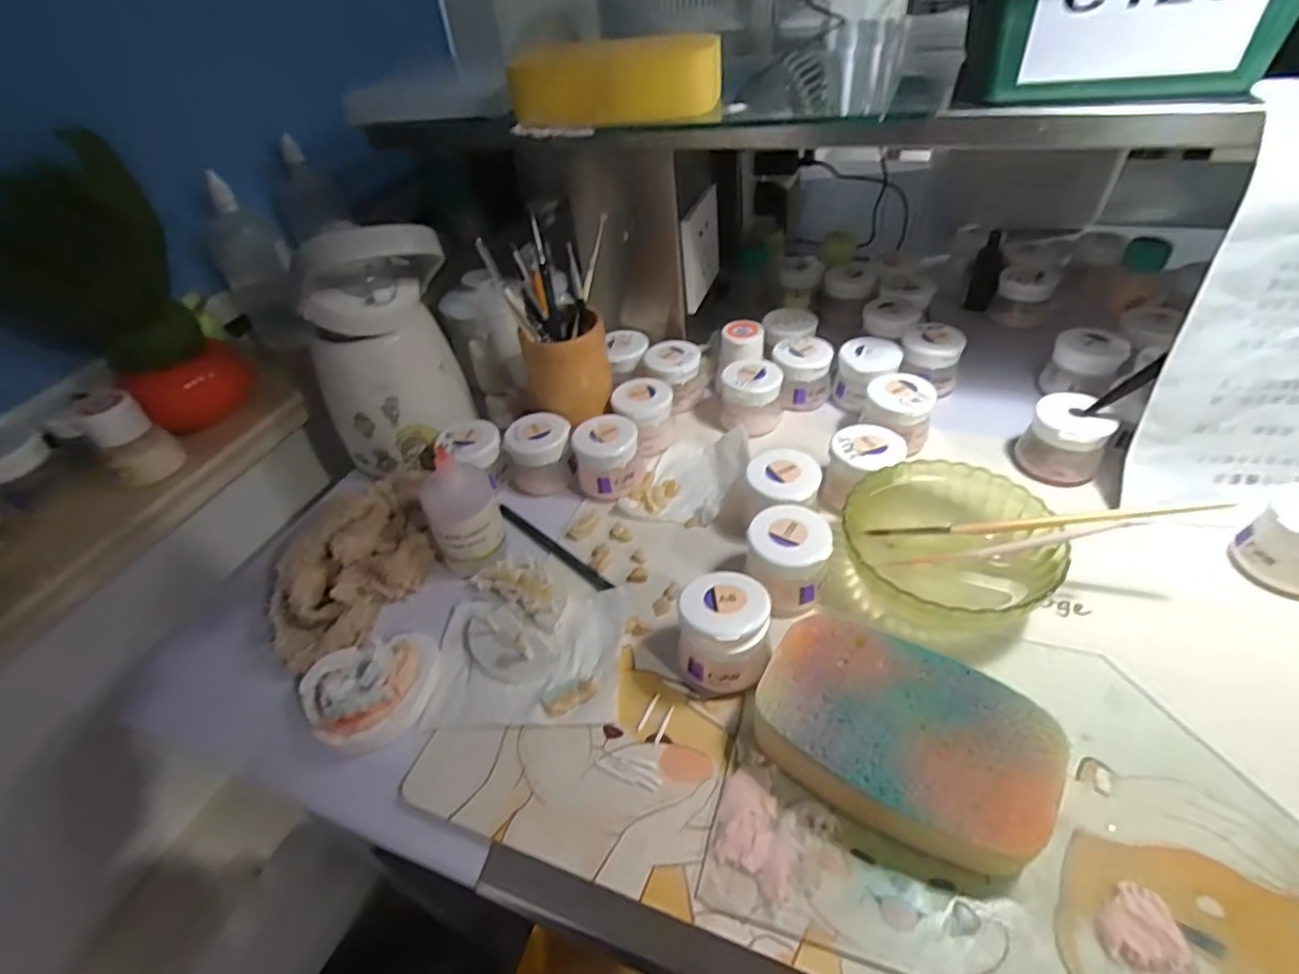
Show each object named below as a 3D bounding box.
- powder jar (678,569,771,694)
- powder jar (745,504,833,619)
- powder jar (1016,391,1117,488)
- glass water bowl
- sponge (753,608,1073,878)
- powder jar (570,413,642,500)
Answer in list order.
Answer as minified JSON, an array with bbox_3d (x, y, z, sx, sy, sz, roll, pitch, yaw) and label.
[{"bbox_3d":[0.043,0.085,0.355,0.047,0.057,0.049,-4,43,4],"label":"powder jar"},{"bbox_3d":[0.087,0.046,0.387,0.049,0.044,0.051,-4,43,4],"label":"powder jar"},{"bbox_3d":[0.305,-0.035,0.453,0.052,0.049,0.048,-4,43,4],"label":"powder jar"},{"bbox_3d":[0.180,0.042,0.384,0.125,0.048,0.118,-4,43,4],"label":"glass water bowl"},{"bbox_3d":[0.123,0.127,0.310,0.136,0.037,0.097,19,49,25],"label":"sponge"},{"bbox_3d":[-0.033,-0.024,0.487,0.049,0.046,0.052,-4,43,4],"label":"powder jar"}]

